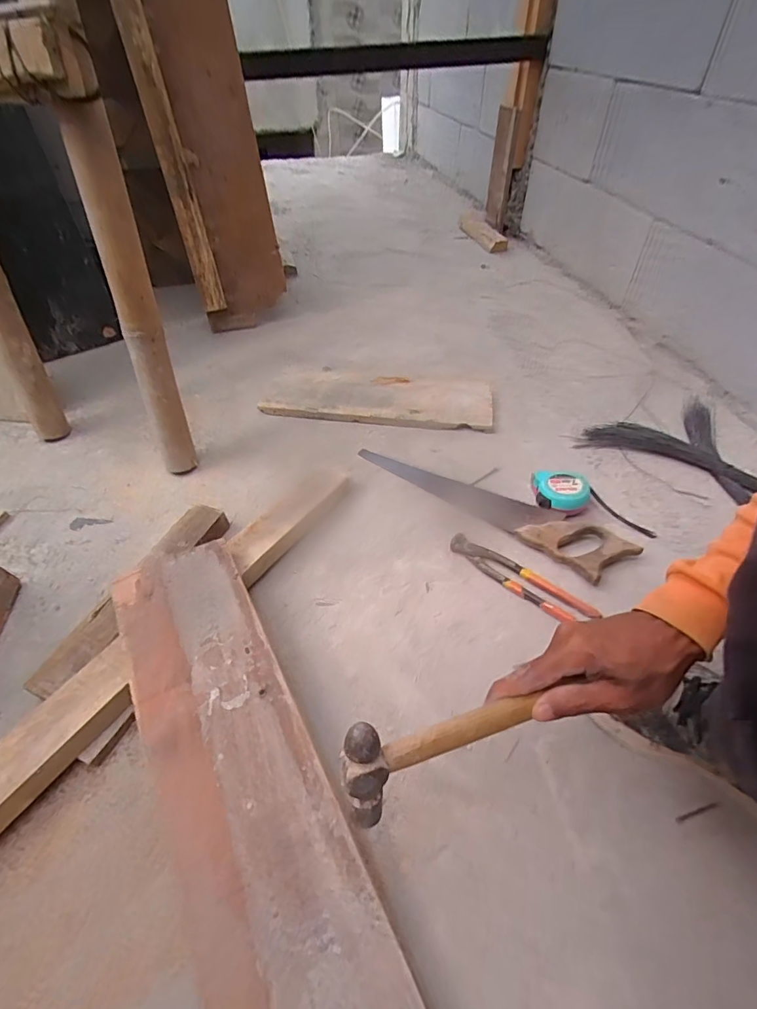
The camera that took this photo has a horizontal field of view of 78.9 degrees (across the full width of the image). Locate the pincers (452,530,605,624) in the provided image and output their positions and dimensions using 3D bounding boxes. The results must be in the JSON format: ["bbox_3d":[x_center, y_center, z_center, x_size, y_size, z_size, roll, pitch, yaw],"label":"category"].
[{"bbox_3d":[0.193,0.100,0.640,0.205,0.029,0.043,35,57,29],"label":"pincers"}]

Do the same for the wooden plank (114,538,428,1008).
[{"bbox_3d":[-0.119,0.270,0.421,0.142,0.022,0.595,-23,53,-19],"label":"wooden plank"}]

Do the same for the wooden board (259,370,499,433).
[{"bbox_3d":[-0.001,-0.221,0.943,0.448,0.022,0.159,6,47,6],"label":"wooden board"}]

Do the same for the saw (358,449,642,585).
[{"bbox_3d":[0.165,-0.018,0.742,0.462,0.038,0.085,33,56,27],"label":"saw"}]

